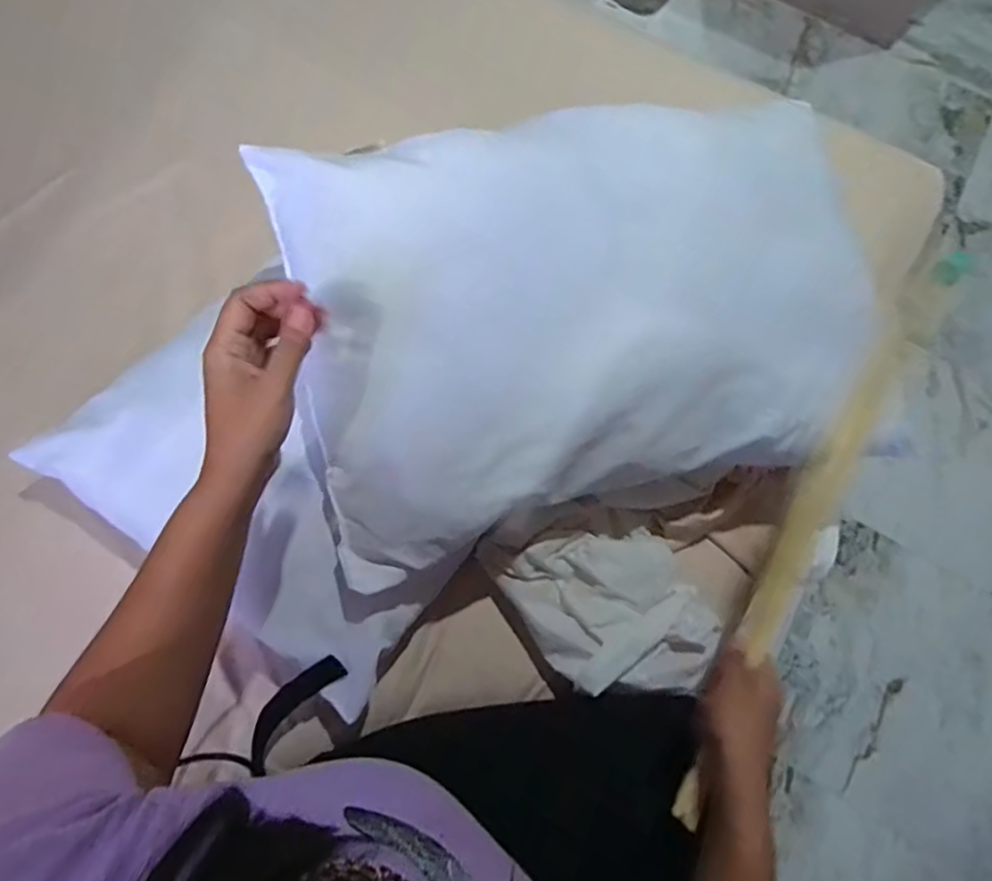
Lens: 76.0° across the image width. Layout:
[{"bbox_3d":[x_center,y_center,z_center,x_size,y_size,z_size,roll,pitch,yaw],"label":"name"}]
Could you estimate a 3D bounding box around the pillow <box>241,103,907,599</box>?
[{"bbox_3d":[0.098,-0.124,0.573,0.540,0.154,0.360,-9,67,-5],"label":"pillow"}]

